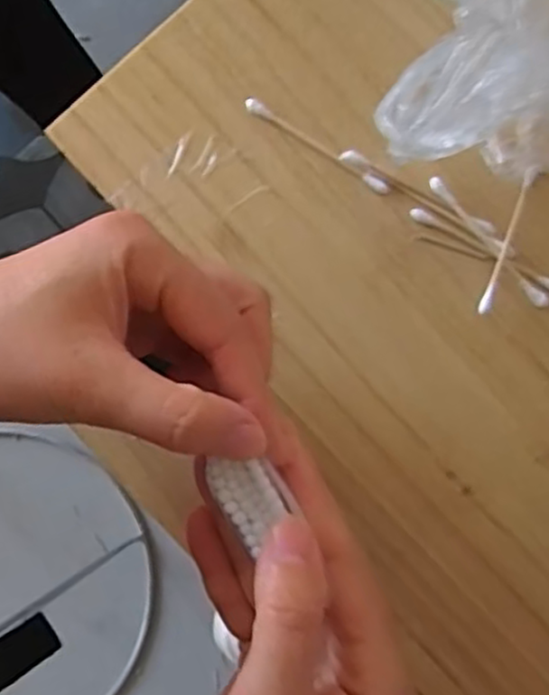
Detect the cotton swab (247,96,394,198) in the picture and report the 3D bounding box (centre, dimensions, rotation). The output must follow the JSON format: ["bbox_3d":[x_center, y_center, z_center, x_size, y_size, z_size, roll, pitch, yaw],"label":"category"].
[{"bbox_3d":[0.018,-0.088,0.313,0.072,0.005,0.006,34,84,3],"label":"cotton swab"}]

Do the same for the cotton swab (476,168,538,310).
[{"bbox_3d":[0.099,-0.046,0.305,0.005,0.006,0.068,22,84,2],"label":"cotton swab"}]

